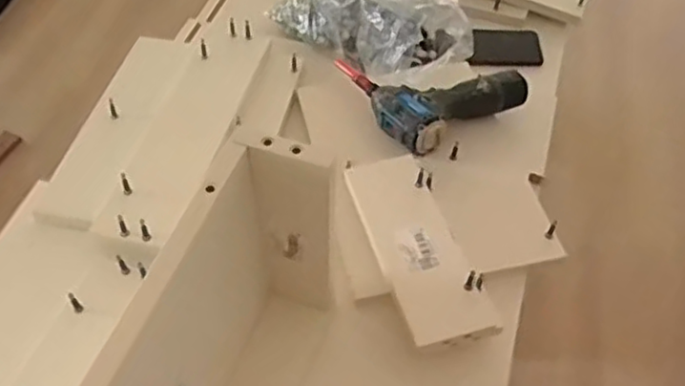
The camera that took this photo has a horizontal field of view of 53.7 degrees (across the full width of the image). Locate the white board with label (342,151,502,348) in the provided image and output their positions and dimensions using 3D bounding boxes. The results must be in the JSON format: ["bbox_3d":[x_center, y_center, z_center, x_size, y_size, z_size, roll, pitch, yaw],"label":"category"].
[{"bbox_3d":[0.080,0.052,0.736,0.090,0.014,0.237,-12,54,-16],"label":"white board with label"}]

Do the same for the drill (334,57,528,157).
[{"bbox_3d":[0.111,-0.153,0.891,0.192,0.058,0.204,-24,57,-18],"label":"drill"}]

